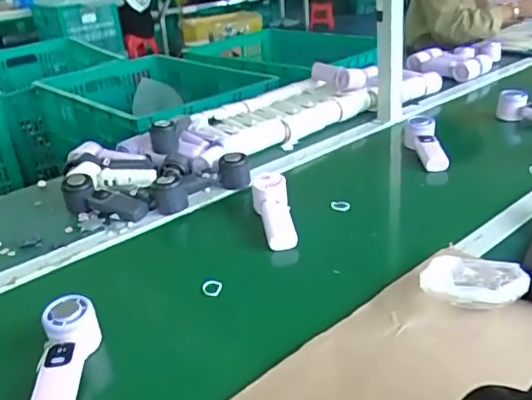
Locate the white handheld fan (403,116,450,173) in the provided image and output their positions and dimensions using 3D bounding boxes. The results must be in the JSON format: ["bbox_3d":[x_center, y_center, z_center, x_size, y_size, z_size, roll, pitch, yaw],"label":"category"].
[{"bbox_3d":[0.314,-0.107,1.104,0.055,0.046,0.154,-7,48,-4],"label":"white handheld fan"}]

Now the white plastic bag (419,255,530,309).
[{"bbox_3d":[0.242,0.097,0.655,0.115,0.031,0.083,4,28,16],"label":"white plastic bag"}]

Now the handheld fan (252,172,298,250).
[{"bbox_3d":[0.015,0.016,0.888,0.049,0.045,0.152,-9,51,-9],"label":"handheld fan"}]

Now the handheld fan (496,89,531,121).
[{"bbox_3d":[0.600,-0.194,1.252,0.167,0.068,0.050,23,36,22],"label":"handheld fan"}]

